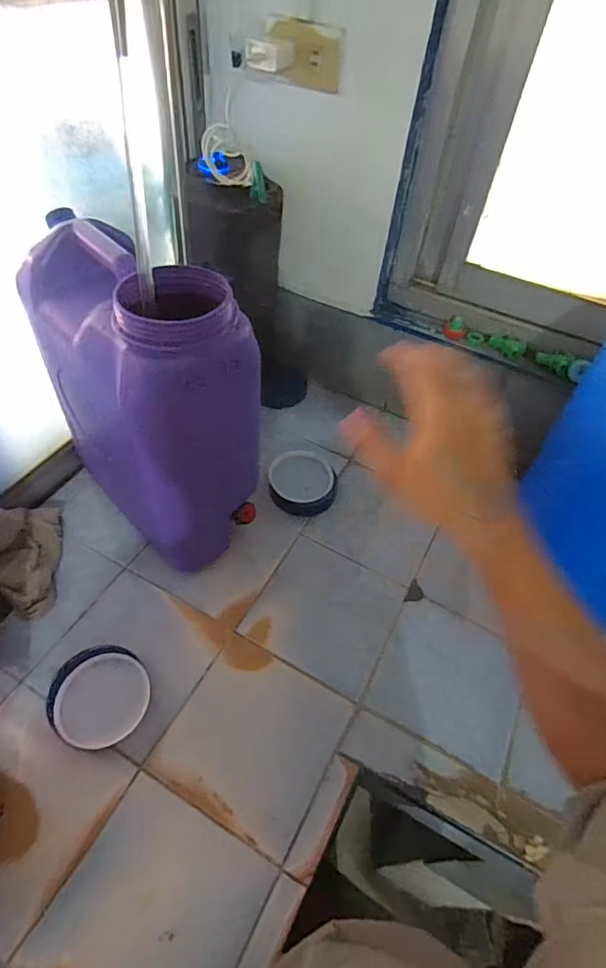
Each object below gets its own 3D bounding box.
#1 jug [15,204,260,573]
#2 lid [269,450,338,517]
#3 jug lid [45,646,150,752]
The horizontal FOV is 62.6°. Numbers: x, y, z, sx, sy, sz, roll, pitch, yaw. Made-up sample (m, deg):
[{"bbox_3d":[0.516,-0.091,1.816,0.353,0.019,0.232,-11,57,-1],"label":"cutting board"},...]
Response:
[{"bbox_3d":[-0.214,-0.107,0.676,0.287,0.397,0.152,35,56,21],"label":"jug"},{"bbox_3d":[0.000,-0.002,0.877,0.116,0.042,0.109,3,50,-4],"label":"lid"},{"bbox_3d":[-0.262,0.273,0.648,0.118,0.035,0.122,3,50,-4],"label":"jug lid"}]

